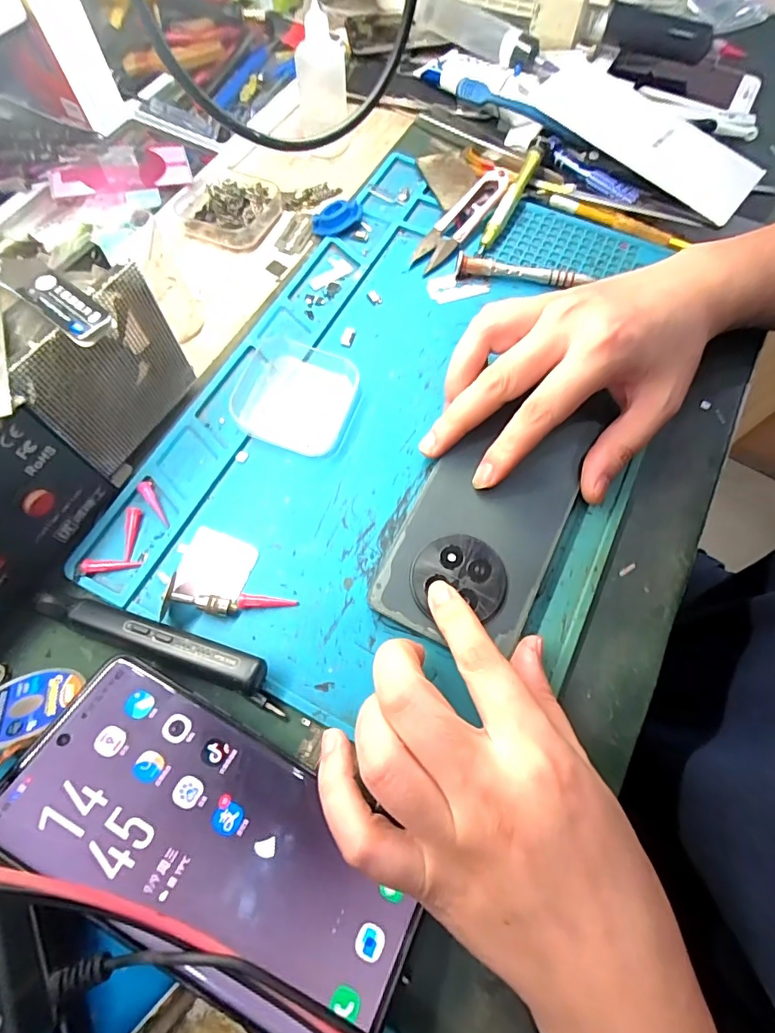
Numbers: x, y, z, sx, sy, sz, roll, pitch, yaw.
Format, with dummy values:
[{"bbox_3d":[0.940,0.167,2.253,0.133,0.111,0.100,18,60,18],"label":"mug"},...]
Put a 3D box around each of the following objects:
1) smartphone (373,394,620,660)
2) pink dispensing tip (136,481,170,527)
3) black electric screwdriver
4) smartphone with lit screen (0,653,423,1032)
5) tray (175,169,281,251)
[{"bbox_3d":[0.058,-0.009,0.258,0.076,0.008,0.160,26,70,9],"label":"smartphone"},{"bbox_3d":[-0.126,-0.007,0.262,0.008,0.005,0.030,-35,73,-14],"label":"pink dispensing tip"},{"bbox_3d":[-0.112,0.058,0.229,0.116,0.018,0.016,17,69,6],"label":"black electric screwdriver"},{"bbox_3d":[-0.066,0.126,0.188,0.162,0.004,0.075,30,57,4],"label":"smartphone with lit screen"},{"bbox_3d":[-0.116,-0.220,0.340,0.069,0.018,0.053,7,68,2],"label":"tray"}]

